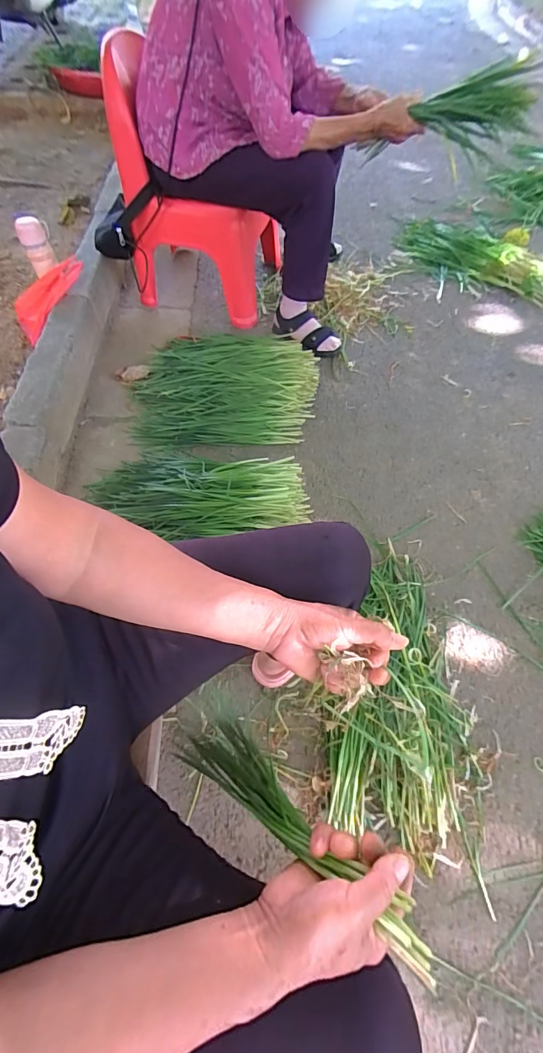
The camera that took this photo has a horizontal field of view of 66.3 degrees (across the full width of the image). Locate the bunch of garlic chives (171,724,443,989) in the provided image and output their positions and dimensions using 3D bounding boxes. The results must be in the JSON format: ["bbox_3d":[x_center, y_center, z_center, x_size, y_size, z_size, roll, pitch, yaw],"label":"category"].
[{"bbox_3d":[0.013,0.264,0.375,0.056,0.051,0.275,-46,35,-22],"label":"bunch of garlic chives"}]

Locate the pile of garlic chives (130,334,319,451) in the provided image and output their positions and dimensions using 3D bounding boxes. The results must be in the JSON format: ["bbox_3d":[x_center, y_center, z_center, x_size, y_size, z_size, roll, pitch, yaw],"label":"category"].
[{"bbox_3d":[-0.123,-0.389,1.090,0.486,0.126,0.359,-1,61,-1],"label":"pile of garlic chives"}]

